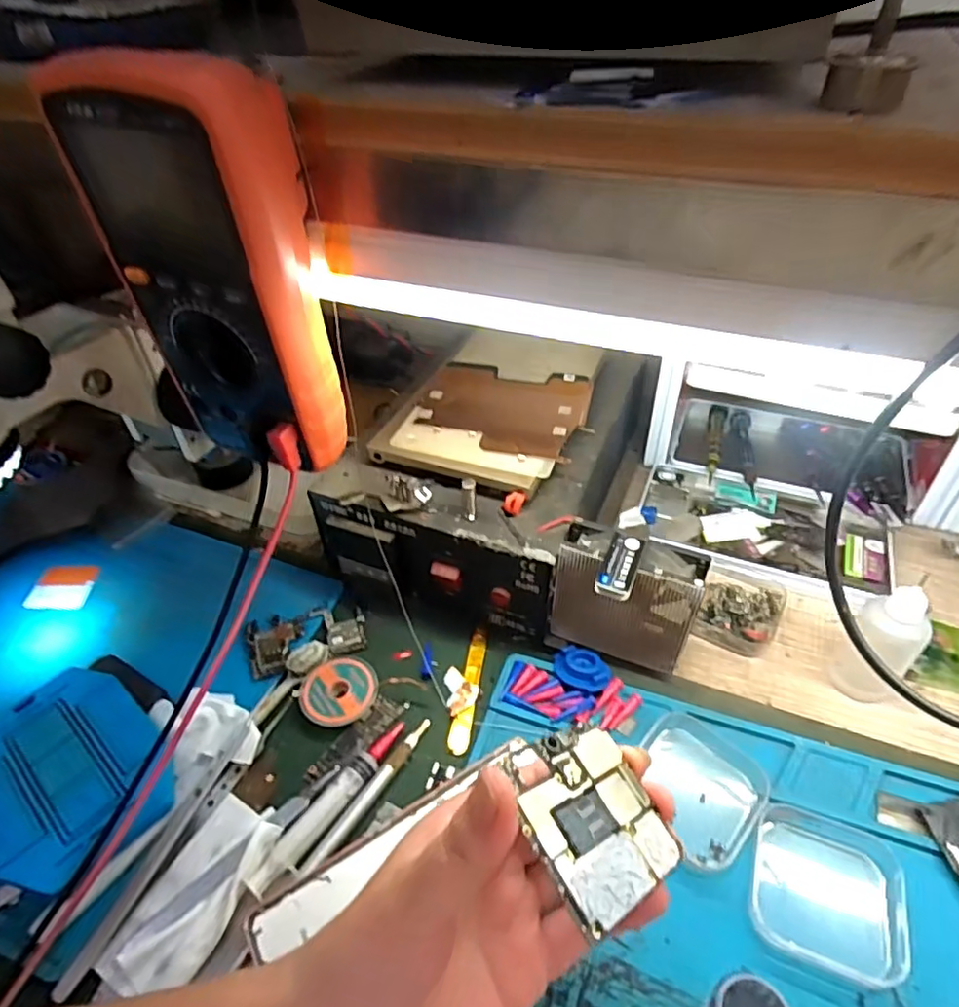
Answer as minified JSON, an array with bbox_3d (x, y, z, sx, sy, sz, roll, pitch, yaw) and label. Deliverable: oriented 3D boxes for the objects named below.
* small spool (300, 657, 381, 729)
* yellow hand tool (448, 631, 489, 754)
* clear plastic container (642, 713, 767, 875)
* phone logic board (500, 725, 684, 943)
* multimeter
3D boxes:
[{"bbox_3d":[-0.086,0.112,0.372,0.045,0.012,0.046,-2,42,1],"label":"small spool"},{"bbox_3d":[-0.006,0.114,0.379,0.012,0.004,0.086,5,43,8],"label":"yellow hand tool"},{"bbox_3d":[0.114,0.148,0.322,0.062,0.011,0.069,28,50,30],"label":"clear plastic container"},{"bbox_3d":[0.040,0.107,0.213,0.064,0.004,0.055,5,40,-45],"label":"phone logic board"},{"bbox_3d":[-0.110,-0.094,0.271,0.077,0.168,0.050,15,45,19],"label":"multimeter"}]

